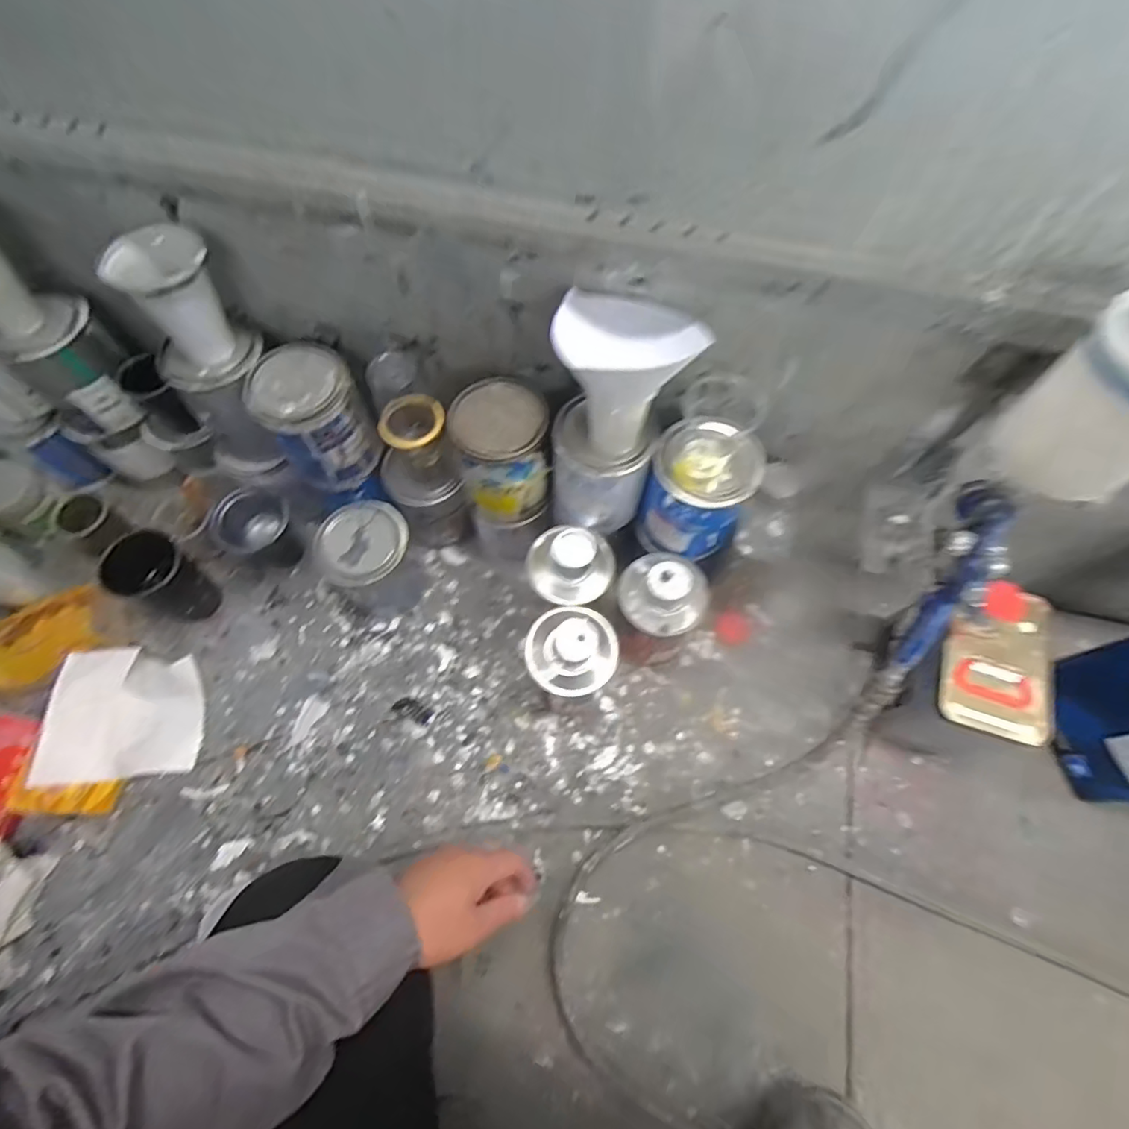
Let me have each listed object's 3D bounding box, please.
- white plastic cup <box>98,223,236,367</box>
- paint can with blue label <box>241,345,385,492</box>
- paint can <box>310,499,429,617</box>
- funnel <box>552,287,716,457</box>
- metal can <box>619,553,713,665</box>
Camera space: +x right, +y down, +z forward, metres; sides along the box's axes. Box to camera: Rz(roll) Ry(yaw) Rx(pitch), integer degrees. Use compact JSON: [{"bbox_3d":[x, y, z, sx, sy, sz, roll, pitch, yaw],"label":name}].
[{"bbox_3d":[-0.390,-0.272,0.564,0.079,0.101,0.087,42,71,16],"label":"white plastic cup"},{"bbox_3d":[-0.287,-0.173,0.647,0.103,0.134,0.107,1,66,-2],"label":"paint can with blue label"},{"bbox_3d":[-0.246,-0.003,0.724,0.111,0.140,0.105,-41,73,-16],"label":"paint can"},{"bbox_3d":[0.053,-0.182,0.528,0.125,0.114,0.093,-4,66,-4],"label":"funnel"},{"bbox_3d":[0.113,0.051,0.673,0.094,0.160,0.091,1,66,-2],"label":"metal can"}]

